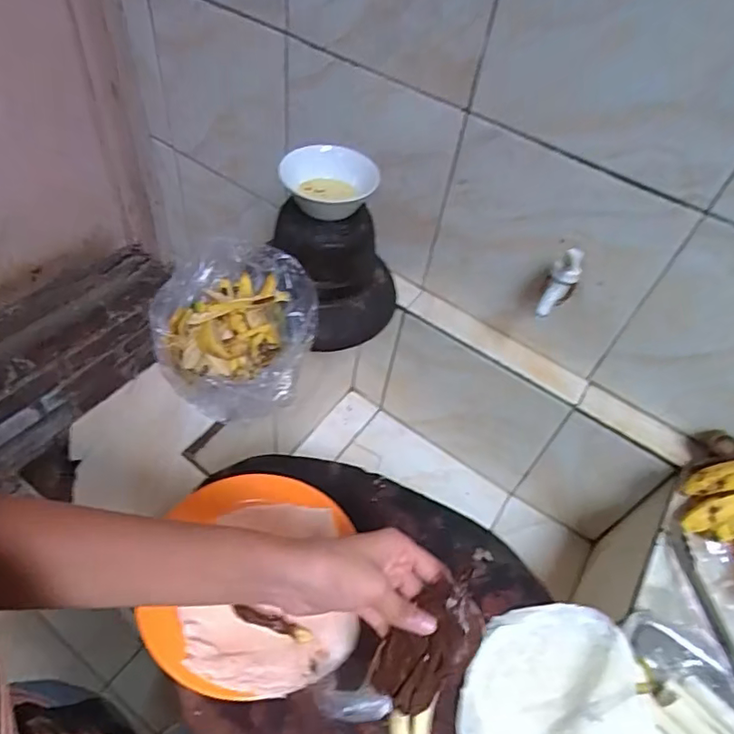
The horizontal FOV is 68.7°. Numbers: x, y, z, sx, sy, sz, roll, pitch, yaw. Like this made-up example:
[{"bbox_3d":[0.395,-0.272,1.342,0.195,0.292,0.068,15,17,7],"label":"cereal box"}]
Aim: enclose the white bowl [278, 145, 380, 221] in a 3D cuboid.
[{"bbox_3d":[-0.052,-0.247,0.728,0.128,0.053,0.128,4,51,-5],"label":"white bowl"}]

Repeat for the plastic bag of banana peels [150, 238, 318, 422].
[{"bbox_3d":[-0.176,-0.054,0.701,0.192,0.119,0.193,18,51,7],"label":"plastic bag of banana peels"}]

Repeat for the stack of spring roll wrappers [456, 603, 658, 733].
[{"bbox_3d":[0.179,0.321,0.503,0.190,0.021,0.173,-13,52,-16],"label":"stack of spring roll wrappers"}]

